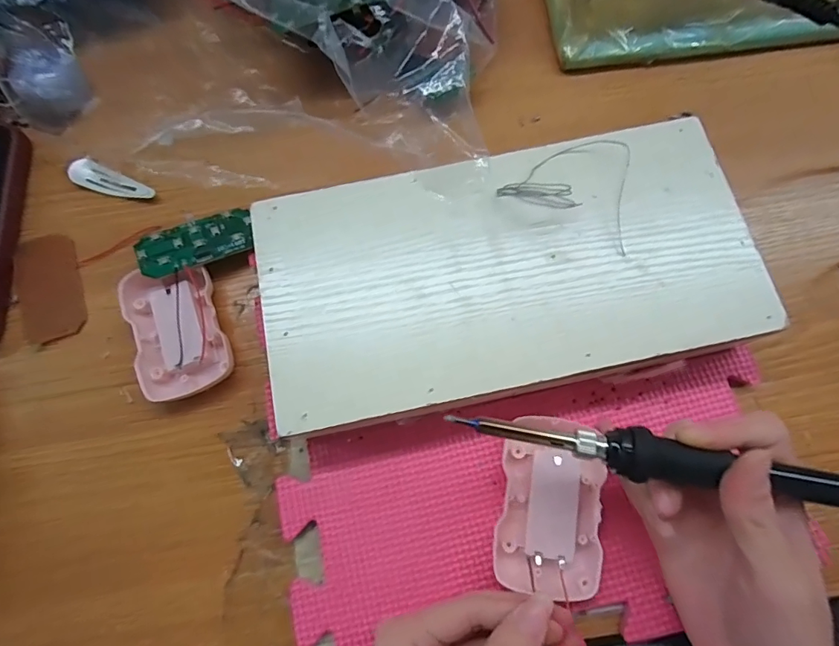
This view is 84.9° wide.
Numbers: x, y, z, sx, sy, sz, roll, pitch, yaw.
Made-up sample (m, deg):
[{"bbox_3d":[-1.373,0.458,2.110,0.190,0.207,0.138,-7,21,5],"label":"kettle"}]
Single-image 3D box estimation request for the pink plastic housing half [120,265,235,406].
[{"bbox_3d":[-0.152,0.004,0.288,0.053,0.020,0.083,-19,77,-4],"label":"pink plastic housing half"}]

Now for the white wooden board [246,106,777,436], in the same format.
[{"bbox_3d":[0.047,-0.033,0.250,0.261,0.008,0.133,-12,76,-2],"label":"white wooden board"}]

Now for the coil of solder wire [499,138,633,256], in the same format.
[{"bbox_3d":[0.091,-0.082,0.256,0.075,0.012,0.060,26,78,7],"label":"coil of solder wire"}]

